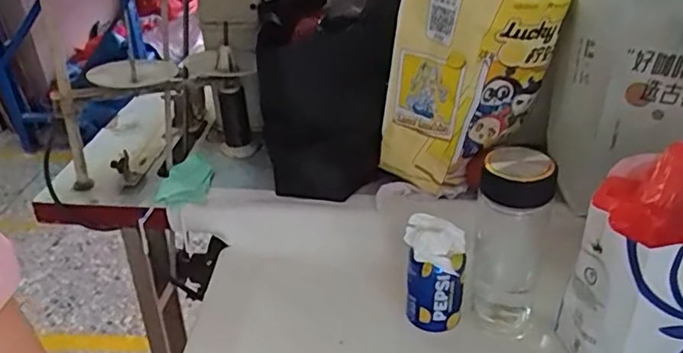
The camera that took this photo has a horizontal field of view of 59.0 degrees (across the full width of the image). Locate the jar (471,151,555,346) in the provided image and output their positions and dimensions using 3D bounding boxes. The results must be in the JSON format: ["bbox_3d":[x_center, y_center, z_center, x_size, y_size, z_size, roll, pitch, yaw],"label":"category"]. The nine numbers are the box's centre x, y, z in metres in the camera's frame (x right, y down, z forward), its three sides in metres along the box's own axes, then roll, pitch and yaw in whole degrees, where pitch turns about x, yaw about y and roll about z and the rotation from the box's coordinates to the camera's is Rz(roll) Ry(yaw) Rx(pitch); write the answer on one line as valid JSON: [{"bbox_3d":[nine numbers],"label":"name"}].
[{"bbox_3d":[0.187,0.078,0.673,0.069,0.220,0.070,-3,31,2],"label":"jar"}]

